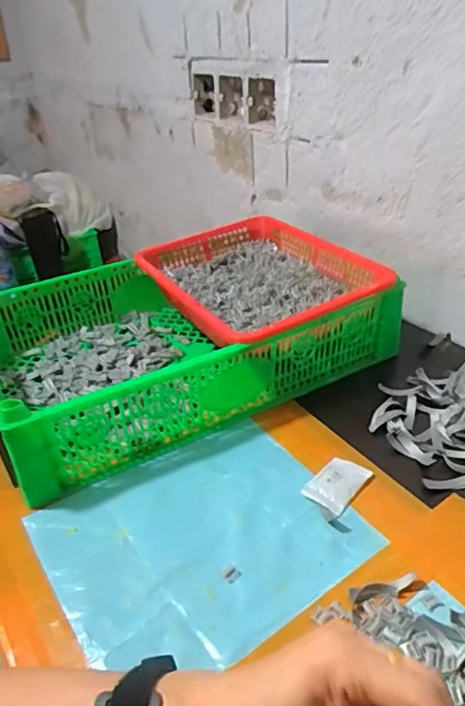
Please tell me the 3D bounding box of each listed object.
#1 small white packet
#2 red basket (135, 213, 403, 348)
[{"bbox_3d":[0.096,0.123,0.493,0.040,0.008,0.072,22,40,35],"label":"small white packet"},{"bbox_3d":[0.030,-0.089,0.701,0.240,0.069,0.305,-18,35,-23],"label":"red basket"}]

